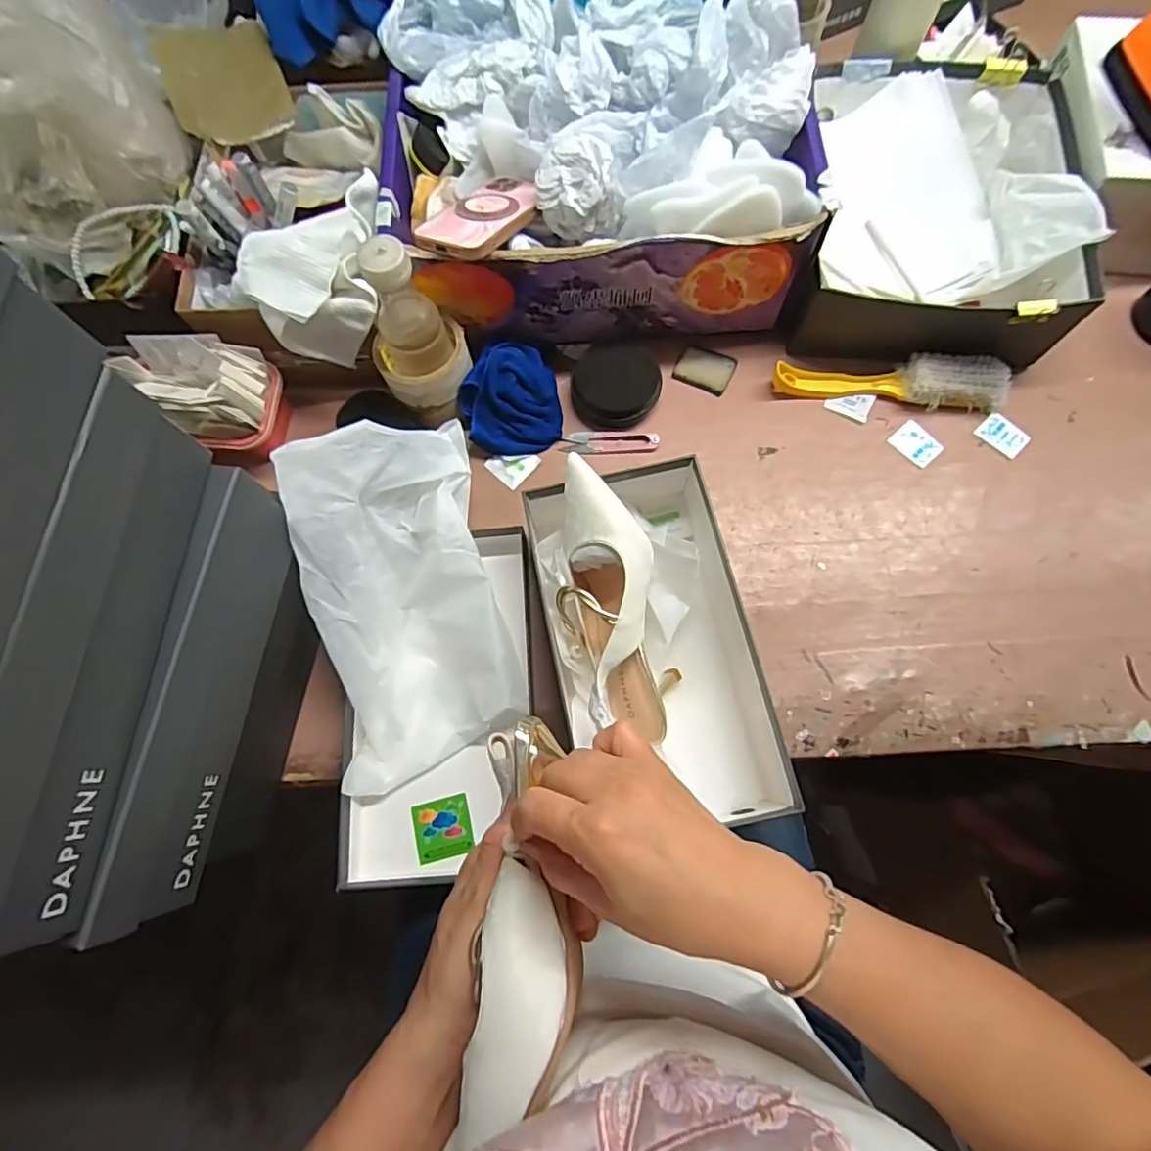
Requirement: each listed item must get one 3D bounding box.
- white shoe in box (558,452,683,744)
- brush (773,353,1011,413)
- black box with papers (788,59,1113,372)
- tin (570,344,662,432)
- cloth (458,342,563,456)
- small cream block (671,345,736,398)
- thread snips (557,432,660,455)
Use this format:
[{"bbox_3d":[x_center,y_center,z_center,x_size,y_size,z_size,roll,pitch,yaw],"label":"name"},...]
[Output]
[{"bbox_3d":[0.030,0.016,0.480,0.083,0.068,0.233,-12,90,-2],"label":"white shoe in box"},{"bbox_3d":[0.321,-0.201,0.589,0.223,0.043,0.051,4,73,3],"label":"brush"},{"bbox_3d":[0.377,-0.380,0.607,0.256,0.108,0.318,12,74,5],"label":"black box with papers"},{"bbox_3d":[0.044,-0.207,0.608,0.089,0.027,0.095,-1,73,2],"label":"tin"},{"bbox_3d":[-0.067,-0.179,0.587,0.101,0.055,0.098,-11,73,-2],"label":"cloth"},{"bbox_3d":[0.140,-0.223,0.618,0.058,0.004,0.049,24,75,9],"label":"small cream block"},{"bbox_3d":[0.036,-0.141,0.602,0.100,0.007,0.025,-2,73,1],"label":"thread snips"}]

